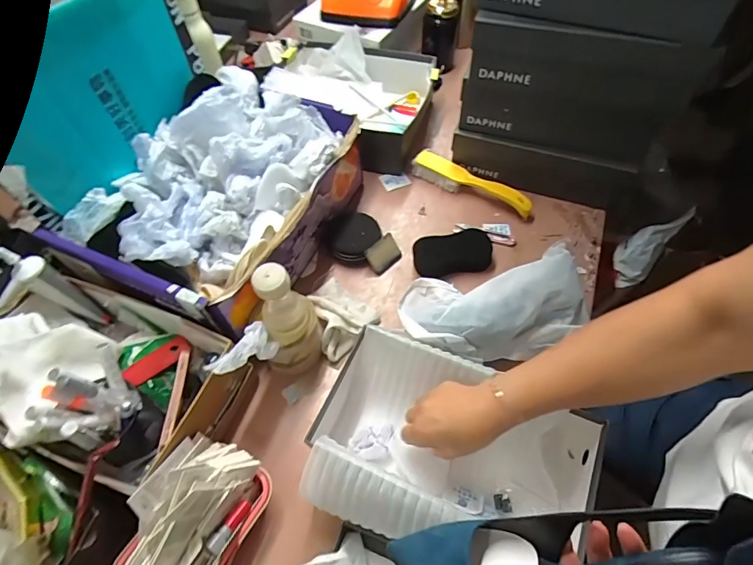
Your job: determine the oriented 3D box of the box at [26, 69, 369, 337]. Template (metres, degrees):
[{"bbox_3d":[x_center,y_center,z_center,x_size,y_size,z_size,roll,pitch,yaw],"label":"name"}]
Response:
[{"bbox_3d":[-0.229,-0.138,0.665,0.298,0.209,0.389,21,60,15],"label":"box"}]

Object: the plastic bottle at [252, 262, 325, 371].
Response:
[{"bbox_3d":[-0.114,0.045,0.555,0.078,0.182,0.077,-13,57,-7],"label":"plastic bottle"}]

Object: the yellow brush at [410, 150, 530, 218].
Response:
[{"bbox_3d":[0.167,-0.177,0.775,0.227,0.046,0.041,32,63,21],"label":"yellow brush"}]

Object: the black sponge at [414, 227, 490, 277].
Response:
[{"bbox_3d":[0.125,-0.048,0.701,0.130,0.026,0.065,-10,57,-5],"label":"black sponge"}]

